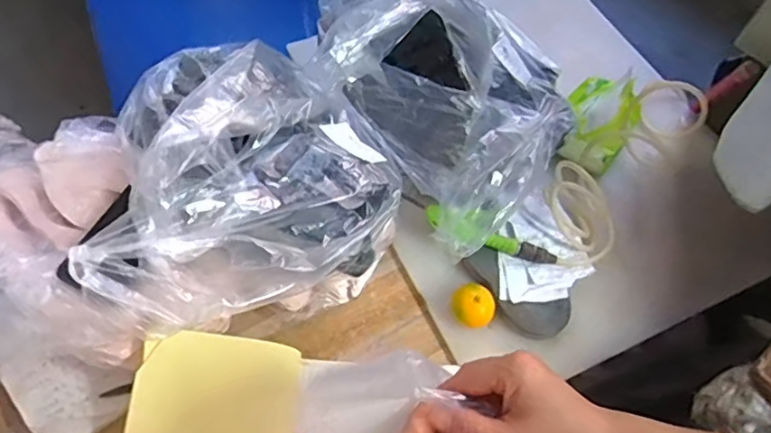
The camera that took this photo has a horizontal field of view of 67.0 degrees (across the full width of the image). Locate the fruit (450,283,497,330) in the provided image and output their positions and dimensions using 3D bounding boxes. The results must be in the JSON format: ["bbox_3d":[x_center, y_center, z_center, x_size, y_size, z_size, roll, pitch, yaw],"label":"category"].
[{"bbox_3d":[0.117,0.113,0.755,0.053,0.043,0.051,37,62,18],"label":"fruit"}]

